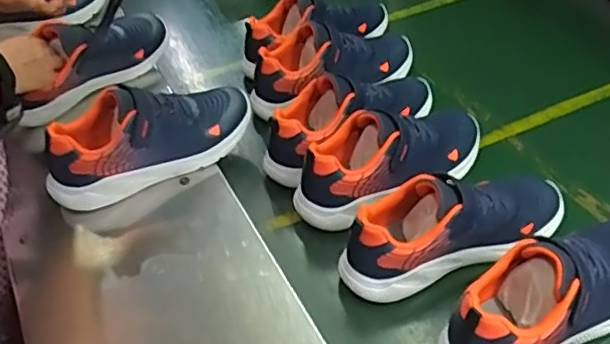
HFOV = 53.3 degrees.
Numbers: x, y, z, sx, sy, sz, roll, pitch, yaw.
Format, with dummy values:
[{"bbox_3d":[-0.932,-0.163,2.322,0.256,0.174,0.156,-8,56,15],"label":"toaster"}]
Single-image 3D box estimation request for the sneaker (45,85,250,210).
[{"bbox_3d":[-0.195,-0.044,0.767,0.263,0.118,0.085,-25,48,-20],"label":"sneaker"}]

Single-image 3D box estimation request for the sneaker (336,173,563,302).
[{"bbox_3d":[0.163,0.049,0.669,0.271,0.096,0.081,-20,45,-12],"label":"sneaker"}]

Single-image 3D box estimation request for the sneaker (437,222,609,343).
[{"bbox_3d":[0.247,0.117,0.595,0.255,0.118,0.083,-25,47,-18],"label":"sneaker"}]

